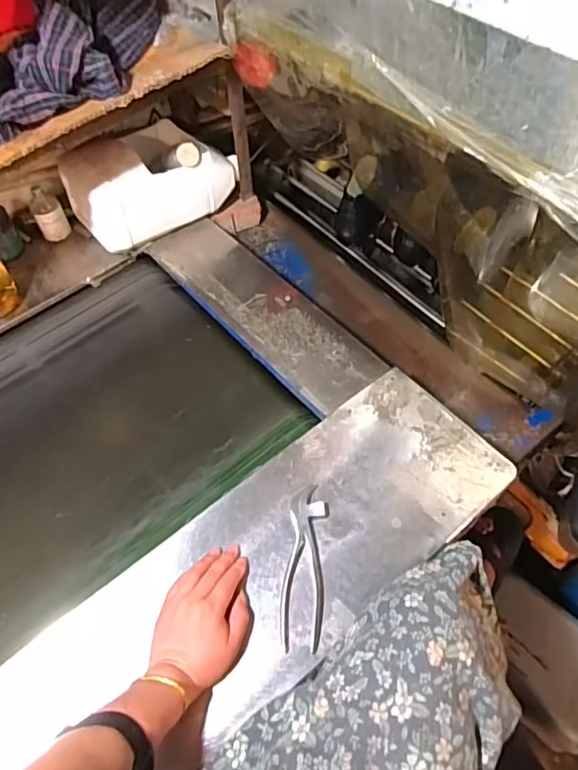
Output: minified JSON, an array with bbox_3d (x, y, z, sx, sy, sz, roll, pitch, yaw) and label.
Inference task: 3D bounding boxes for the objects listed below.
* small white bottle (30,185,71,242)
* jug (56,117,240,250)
[{"bbox_3d":[-0.423,-0.300,0.988,0.050,0.089,0.043,-26,60,-13],"label":"small white bottle"},{"bbox_3d":[-0.253,-0.364,0.991,0.261,0.136,0.195,-40,64,-20],"label":"jug"}]

